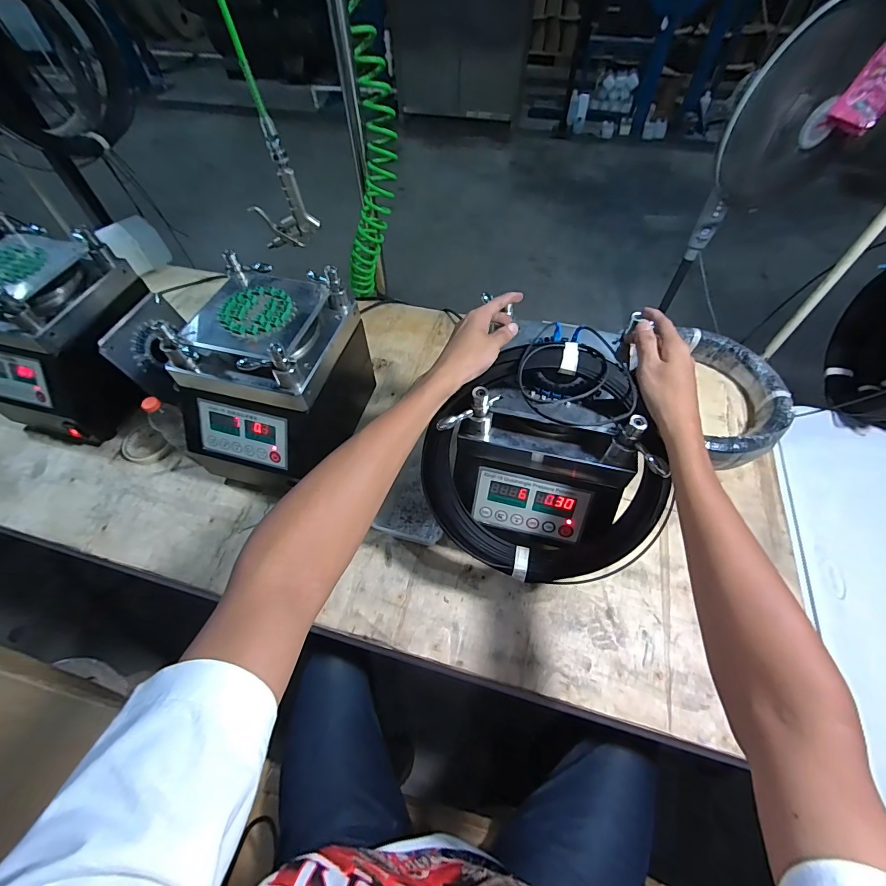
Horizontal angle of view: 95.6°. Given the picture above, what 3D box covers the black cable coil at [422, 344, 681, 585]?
[{"bbox_3d":[0.124,0.037,0.502,0.277,0.073,0.286,3,107,12],"label":"black cable coil"}]

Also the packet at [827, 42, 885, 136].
[{"bbox_3d":[0.982,-0.800,0.919,0.105,0.137,0.027,40,32,4],"label":"packet"}]

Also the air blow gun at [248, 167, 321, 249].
[{"bbox_3d":[-0.254,-0.371,0.643,0.093,0.110,0.020,-18,57,-10],"label":"air blow gun"}]

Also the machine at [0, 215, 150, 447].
[{"bbox_3d":[-0.716,-0.193,0.763,0.236,0.283,0.301,22,59,16],"label":"machine"}]

